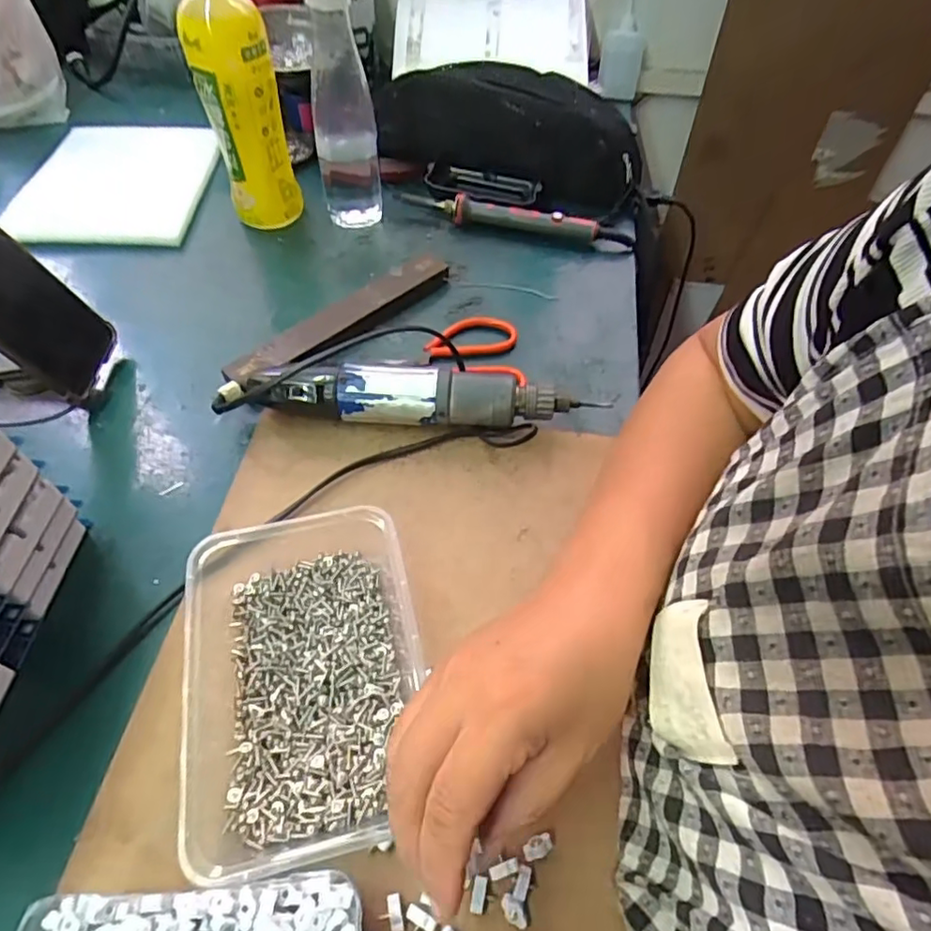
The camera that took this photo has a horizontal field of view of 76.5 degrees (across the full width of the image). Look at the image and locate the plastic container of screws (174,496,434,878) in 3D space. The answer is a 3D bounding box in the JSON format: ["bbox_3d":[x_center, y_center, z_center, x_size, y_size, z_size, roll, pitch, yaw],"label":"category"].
[{"bbox_3d":[-0.083,0.108,0.305,0.124,0.039,0.166,-12,55,-11],"label":"plastic container of screws"}]

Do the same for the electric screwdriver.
[{"bbox_3d":[-0.038,-0.046,0.417,0.263,0.042,0.035,1,54,-1],"label":"electric screwdriver"}]

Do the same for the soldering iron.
[{"bbox_3d":[0.044,-0.232,0.557,0.220,0.029,0.019,13,55,7],"label":"soldering iron"}]

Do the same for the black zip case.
[{"bbox_3d":[0.040,-0.323,0.576,0.250,0.106,0.099,9,54,4],"label":"black zip case"}]

